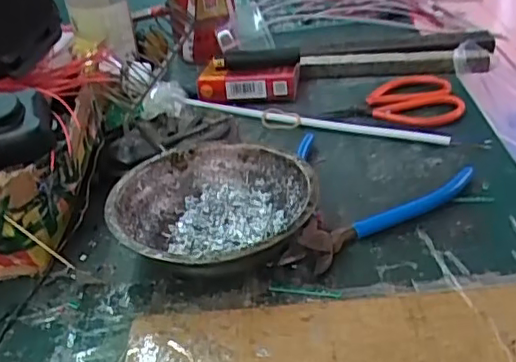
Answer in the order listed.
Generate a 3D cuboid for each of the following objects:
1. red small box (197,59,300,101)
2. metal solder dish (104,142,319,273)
[{"bbox_3d":[-0.009,-0.094,0.555,0.089,0.025,0.046,-2,34,9],"label":"red small box"},{"bbox_3d":[-0.026,0.021,0.383,0.122,0.040,0.123,-5,34,4],"label":"metal solder dish"}]

